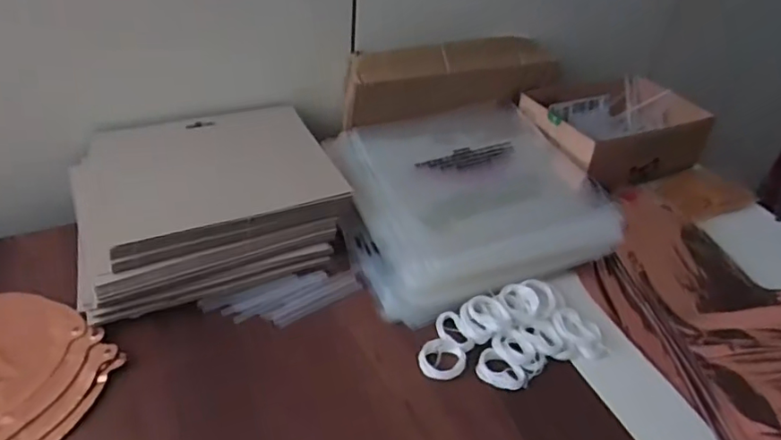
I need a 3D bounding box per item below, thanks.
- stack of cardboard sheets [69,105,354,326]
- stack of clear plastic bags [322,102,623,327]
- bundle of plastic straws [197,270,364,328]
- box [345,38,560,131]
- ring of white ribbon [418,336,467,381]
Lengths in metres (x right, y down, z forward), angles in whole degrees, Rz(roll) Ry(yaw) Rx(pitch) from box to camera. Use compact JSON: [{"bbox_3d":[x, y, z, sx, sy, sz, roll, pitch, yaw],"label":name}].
[{"bbox_3d":[-0.164,-0.019,0.512,0.221,0.072,0.192,-12,43,-20],"label":"stack of cardboard sheets"},{"bbox_3d":[0.074,-0.022,0.555,0.245,0.060,0.221,-12,43,-21],"label":"stack of clear plastic bags"},{"bbox_3d":[-0.086,0.065,0.464,0.126,0.010,0.046,-13,44,-22],"label":"bundle of plastic straws"},{"bbox_3d":[0.066,-0.148,0.610,0.242,0.081,0.054,-16,45,-24],"label":"box"},{"bbox_3d":[0.041,0.107,0.435,0.035,0.011,0.032,4,40,-3],"label":"ring of white ribbon"}]

